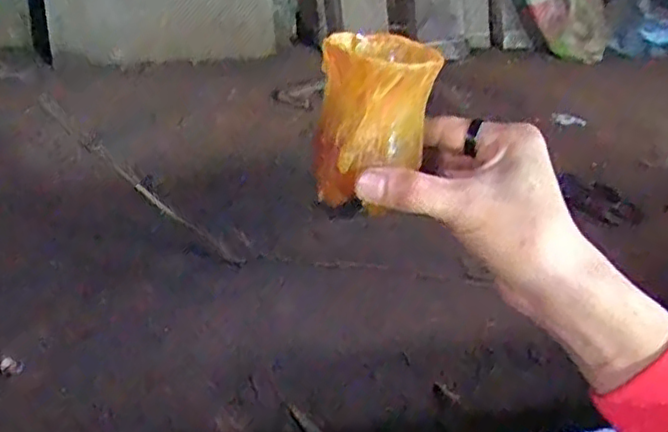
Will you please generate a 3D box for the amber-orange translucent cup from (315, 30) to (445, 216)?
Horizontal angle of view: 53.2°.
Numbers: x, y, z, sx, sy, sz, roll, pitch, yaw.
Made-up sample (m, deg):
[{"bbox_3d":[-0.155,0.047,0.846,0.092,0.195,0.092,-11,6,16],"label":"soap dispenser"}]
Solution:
[{"bbox_3d":[0.021,-0.054,0.345,0.055,0.070,0.068,5,34,0],"label":"amber-orange translucent cup"}]

